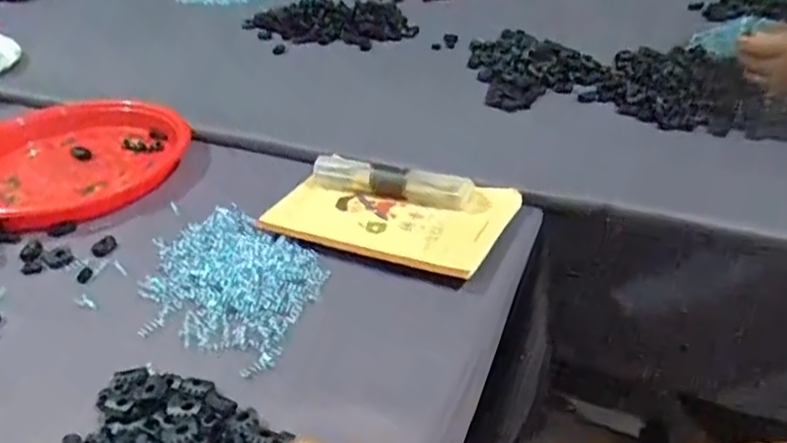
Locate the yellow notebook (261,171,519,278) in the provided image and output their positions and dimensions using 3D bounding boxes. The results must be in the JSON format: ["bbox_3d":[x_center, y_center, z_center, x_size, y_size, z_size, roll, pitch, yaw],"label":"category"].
[{"bbox_3d":[-0.001,-0.010,0.619,0.204,0.015,0.136,14,37,24],"label":"yellow notebook"}]

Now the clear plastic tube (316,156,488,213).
[{"bbox_3d":[0.005,-0.038,0.635,0.171,0.027,0.027,12,36,21],"label":"clear plastic tube"}]

